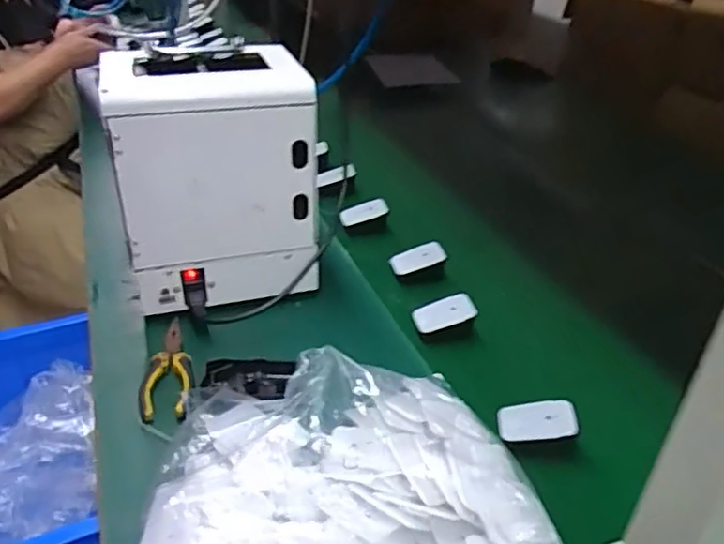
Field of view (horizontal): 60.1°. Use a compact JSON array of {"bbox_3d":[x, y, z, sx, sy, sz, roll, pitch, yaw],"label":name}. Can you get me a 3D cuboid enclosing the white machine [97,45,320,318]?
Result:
[{"bbox_3d":[-0.175,-0.110,0.735,0.210,0.261,0.153,-12,36,-21],"label":"white machine"}]

